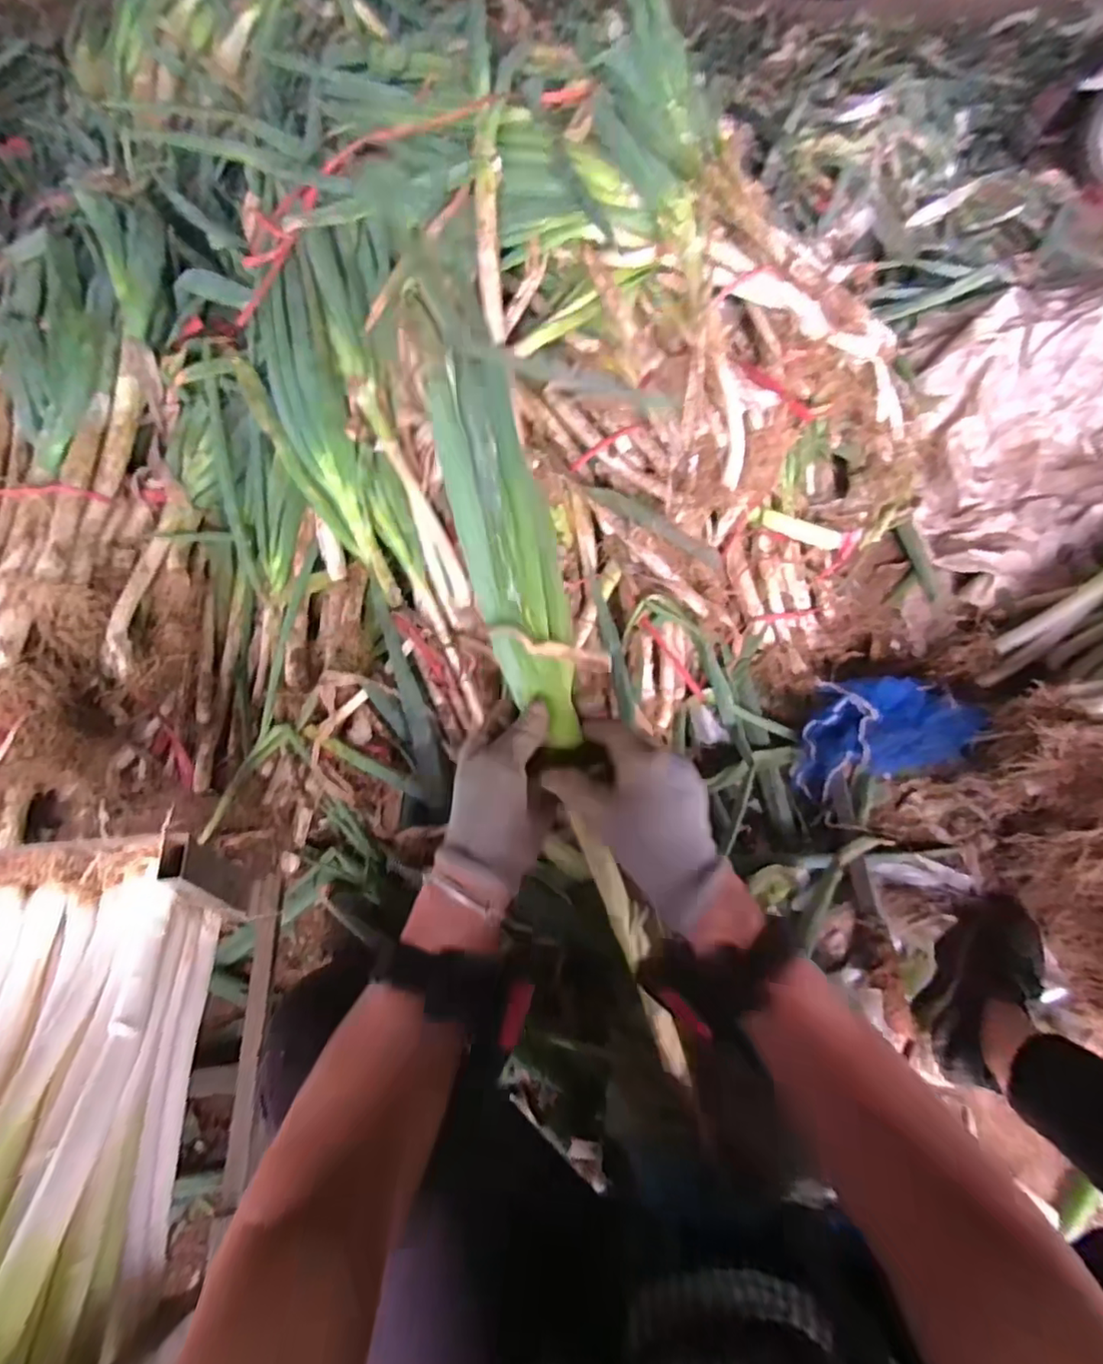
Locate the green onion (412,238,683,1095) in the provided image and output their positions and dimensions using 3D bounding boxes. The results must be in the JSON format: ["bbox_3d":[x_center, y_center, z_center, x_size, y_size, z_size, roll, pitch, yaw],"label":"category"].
[{"bbox_3d":[0.005,0.011,0.430,0.066,0.043,0.599,-17,95,-9],"label":"green onion"}]

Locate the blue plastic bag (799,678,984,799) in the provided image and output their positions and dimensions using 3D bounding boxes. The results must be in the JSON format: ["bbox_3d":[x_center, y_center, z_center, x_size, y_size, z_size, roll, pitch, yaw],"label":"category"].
[{"bbox_3d":[0.475,0.064,0.860,0.272,0.070,0.144,-15,63,-8],"label":"blue plastic bag"}]

